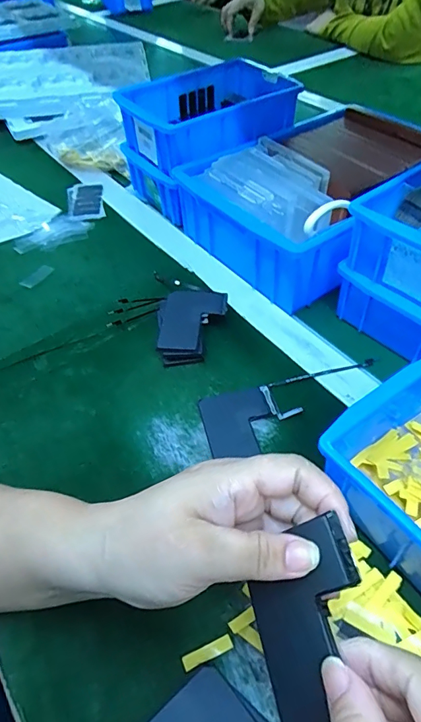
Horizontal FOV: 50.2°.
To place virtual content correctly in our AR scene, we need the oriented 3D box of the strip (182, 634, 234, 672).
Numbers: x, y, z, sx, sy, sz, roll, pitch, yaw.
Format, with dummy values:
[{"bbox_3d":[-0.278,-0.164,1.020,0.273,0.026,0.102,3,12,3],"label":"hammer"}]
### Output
[{"bbox_3d":[-0.002,0.169,0.260,0.030,0.004,0.008,-19,50,-13],"label":"strip"}]

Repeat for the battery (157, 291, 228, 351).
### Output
[{"bbox_3d":[-0.016,-0.040,0.418,0.063,0.012,0.071,-4,50,2],"label":"battery"}]

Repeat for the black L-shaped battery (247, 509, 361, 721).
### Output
[{"bbox_3d":[0.043,0.113,0.194,0.056,0.004,0.073,-35,52,29],"label":"black L-shaped battery"}]

